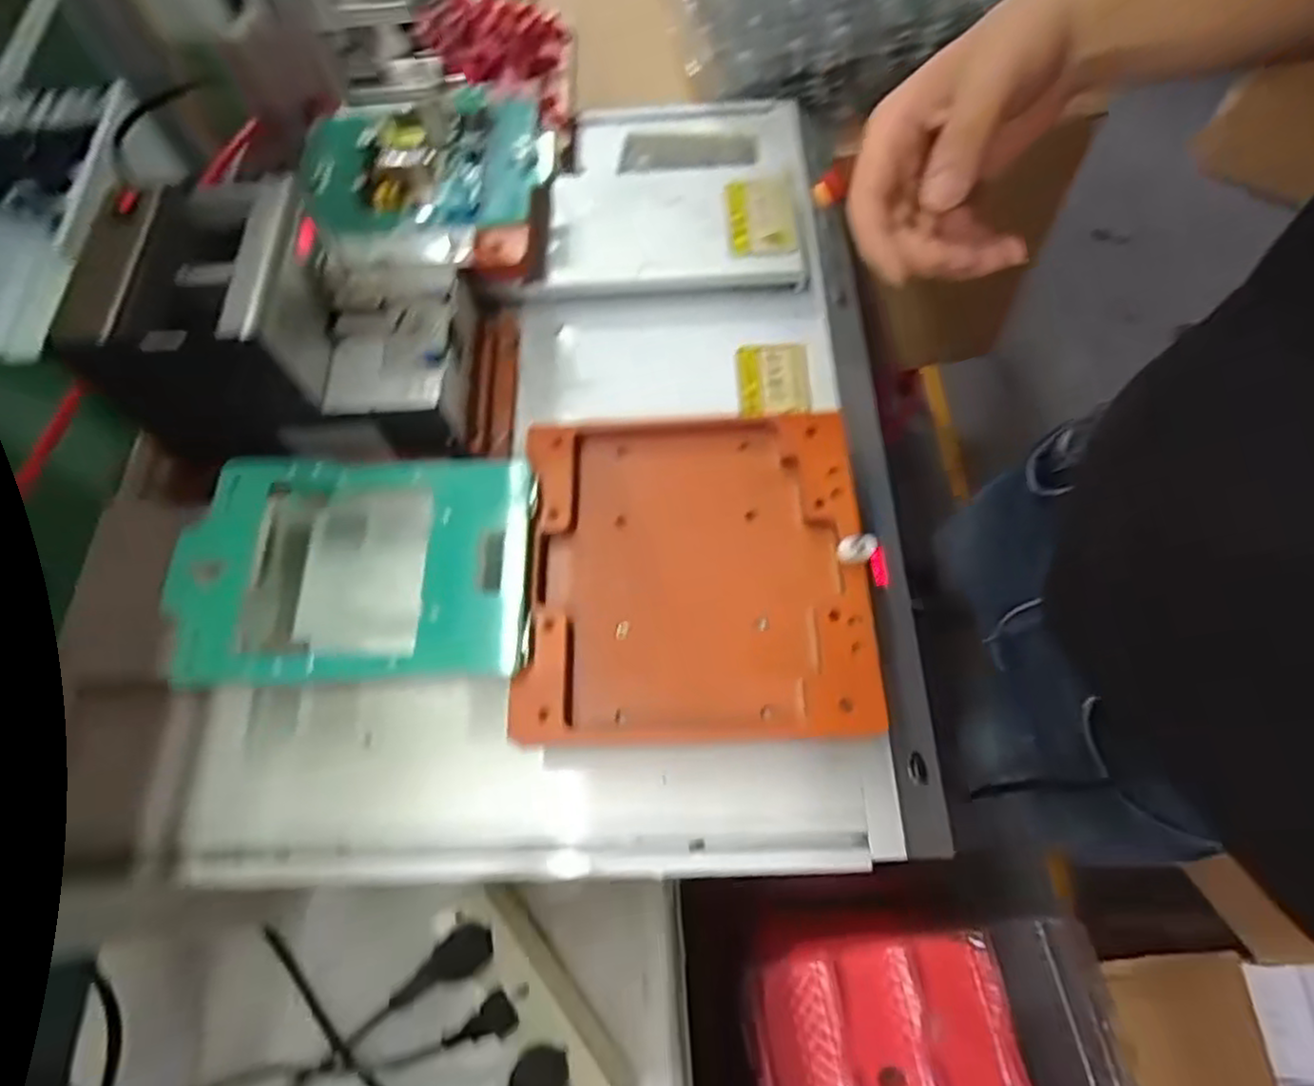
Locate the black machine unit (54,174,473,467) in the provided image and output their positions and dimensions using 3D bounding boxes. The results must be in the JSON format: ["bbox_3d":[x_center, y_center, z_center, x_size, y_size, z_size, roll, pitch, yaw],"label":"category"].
[{"bbox_3d":[-0.239,-0.160,0.457,0.199,0.100,0.156,-1,65,1],"label":"black machine unit"}]

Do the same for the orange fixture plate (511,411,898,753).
[{"bbox_3d":[0.021,0.014,0.417,0.192,0.023,0.194,-2,65,1],"label":"orange fixture plate"}]

